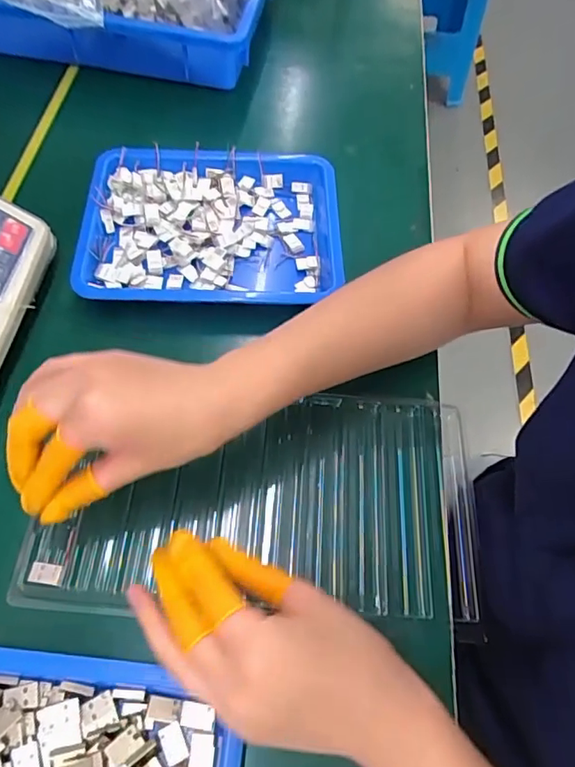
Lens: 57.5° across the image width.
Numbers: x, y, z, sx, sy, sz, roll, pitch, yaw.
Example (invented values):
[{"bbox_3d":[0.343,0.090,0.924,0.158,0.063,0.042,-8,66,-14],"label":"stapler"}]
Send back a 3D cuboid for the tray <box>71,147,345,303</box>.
[{"bbox_3d":[-0.062,-0.138,0.459,0.222,0.031,0.171,0,61,-5],"label":"tray"}]

